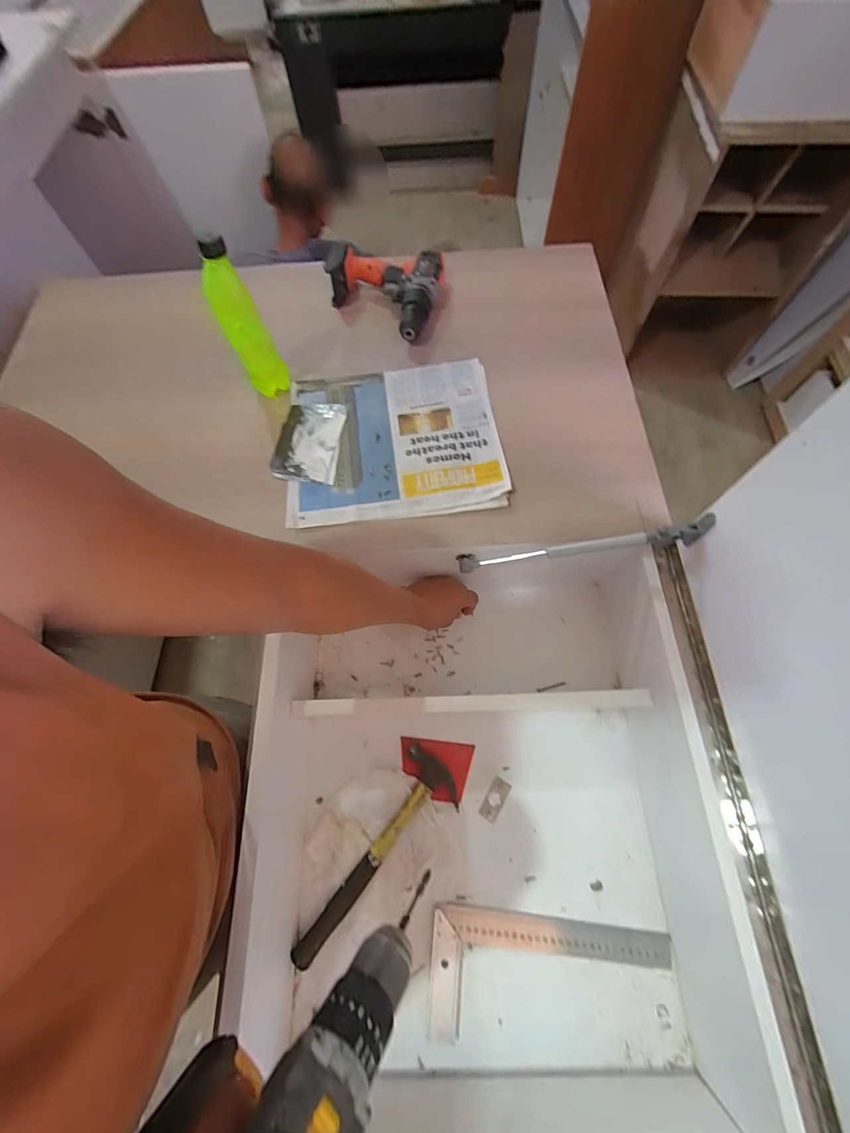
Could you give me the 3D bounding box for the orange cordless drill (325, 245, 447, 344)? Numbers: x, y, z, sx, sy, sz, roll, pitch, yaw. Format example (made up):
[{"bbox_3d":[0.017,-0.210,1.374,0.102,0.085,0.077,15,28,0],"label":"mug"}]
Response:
[{"bbox_3d":[-0.062,-0.479,0.712,0.189,0.072,0.137,32,74,13],"label":"orange cordless drill"}]

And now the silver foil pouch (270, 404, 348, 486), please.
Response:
[{"bbox_3d":[-0.177,-0.190,0.637,0.098,0.013,0.139,5,70,5],"label":"silver foil pouch"}]

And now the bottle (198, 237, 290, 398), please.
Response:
[{"bbox_3d":[-0.255,-0.336,0.580,0.054,0.208,0.064,-27,71,-7],"label":"bottle"}]

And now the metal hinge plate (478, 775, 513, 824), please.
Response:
[{"bbox_3d":[0.102,0.339,0.602,0.028,0.005,0.057,31,72,14],"label":"metal hinge plate"}]

